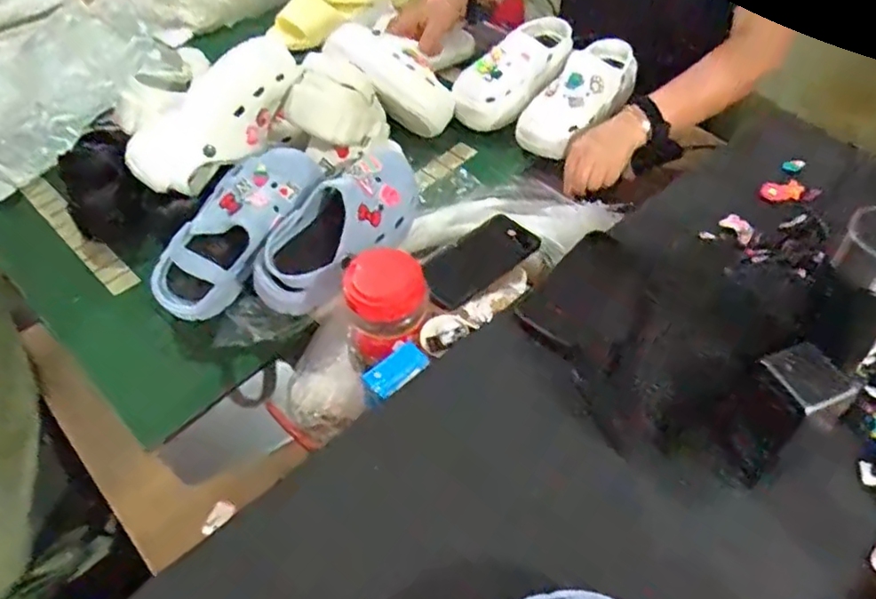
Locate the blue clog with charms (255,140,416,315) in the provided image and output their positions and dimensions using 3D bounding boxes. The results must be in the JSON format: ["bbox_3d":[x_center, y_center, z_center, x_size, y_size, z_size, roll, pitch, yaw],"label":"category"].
[{"bbox_3d":[-0.113,-0.095,0.808,0.093,0.101,0.262,32,59,26],"label":"blue clog with charms"}]

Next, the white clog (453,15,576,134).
[{"bbox_3d":[0.124,-0.365,1.048,0.093,0.107,0.237,34,60,27],"label":"white clog"}]

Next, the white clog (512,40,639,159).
[{"bbox_3d":[0.219,-0.317,0.996,0.227,0.086,0.093,-44,59,-10],"label":"white clog"}]

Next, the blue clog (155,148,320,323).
[{"bbox_3d":[-0.247,-0.084,0.797,0.125,0.085,0.254,37,87,29],"label":"blue clog"}]

